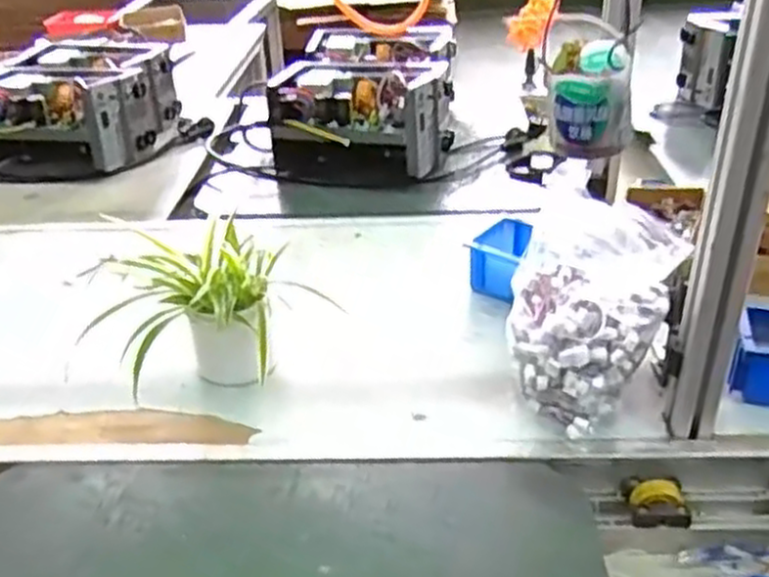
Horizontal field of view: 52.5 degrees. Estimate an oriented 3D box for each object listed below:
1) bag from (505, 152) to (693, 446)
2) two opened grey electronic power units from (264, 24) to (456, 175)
[{"bbox_3d":[0.201,0.028,0.799,0.152,0.204,0.139,21,38,32],"label":"bag"},{"bbox_3d":[-0.022,-0.363,1.452,0.299,0.144,0.400,3,32,9],"label":"two opened grey electronic power units"}]

